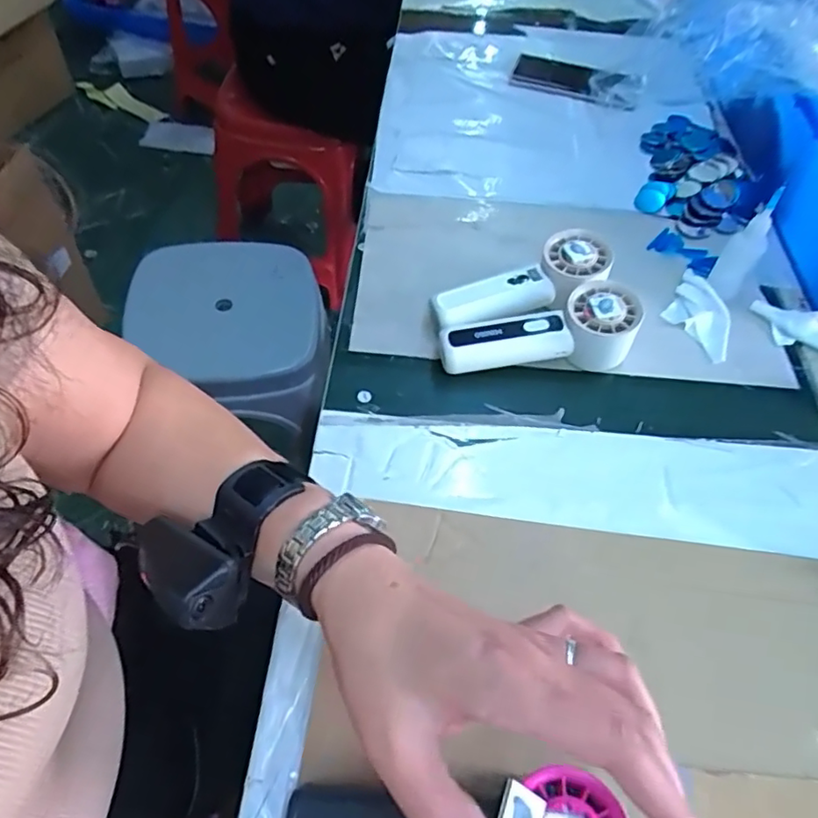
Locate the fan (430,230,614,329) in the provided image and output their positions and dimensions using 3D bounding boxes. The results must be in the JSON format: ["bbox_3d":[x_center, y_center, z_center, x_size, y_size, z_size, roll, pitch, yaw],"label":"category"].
[{"bbox_3d":[0.095,-0.096,0.497,0.152,0.054,0.062,-22,60,-18],"label":"fan"}]

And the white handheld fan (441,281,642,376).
[{"bbox_3d":[0.100,-0.063,0.474,0.147,0.056,0.049,-1,55,-5],"label":"white handheld fan"}]

